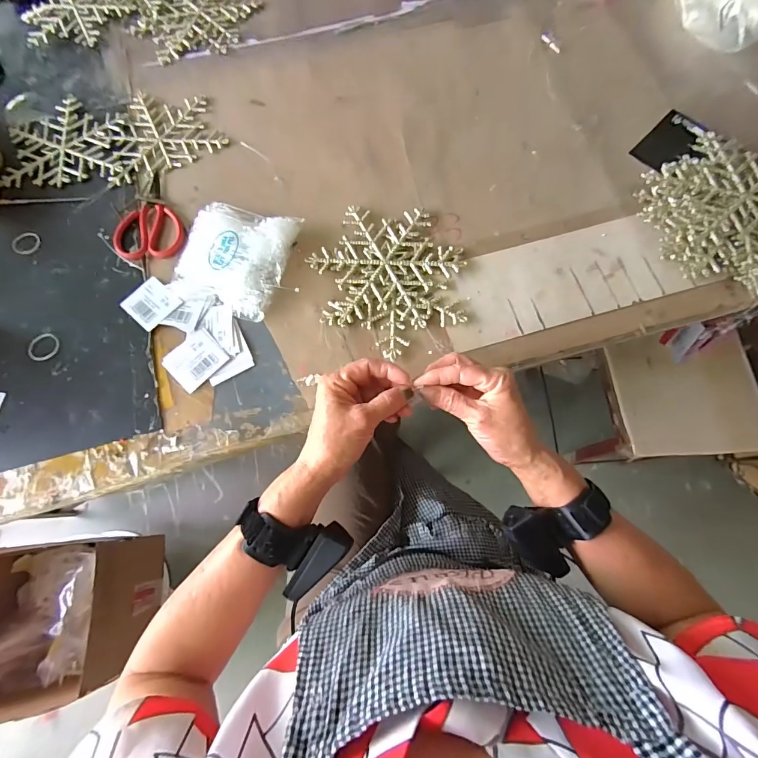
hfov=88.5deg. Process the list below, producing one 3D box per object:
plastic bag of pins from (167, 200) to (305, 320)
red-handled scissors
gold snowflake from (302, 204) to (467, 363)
[{"bbox_3d":[-0.172,-0.146,0.465,0.120,0.029,0.131,15,72,8],"label":"plastic bag of pins"},{"bbox_3d":[-0.293,-0.214,0.499,0.084,0.010,0.135,-8,71,0],"label":"red-handled scissors"},{"bbox_3d":[0.010,-0.127,0.467,0.168,0.008,0.189,-29,72,-7],"label":"gold snowflake"}]

